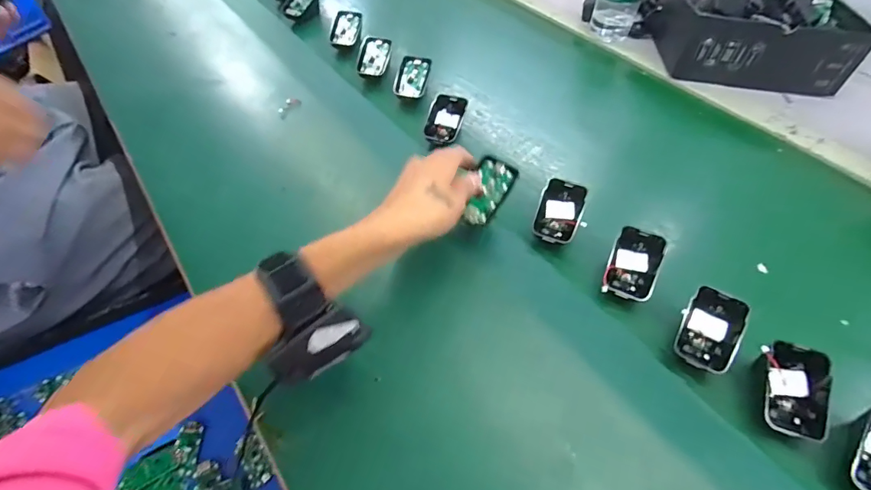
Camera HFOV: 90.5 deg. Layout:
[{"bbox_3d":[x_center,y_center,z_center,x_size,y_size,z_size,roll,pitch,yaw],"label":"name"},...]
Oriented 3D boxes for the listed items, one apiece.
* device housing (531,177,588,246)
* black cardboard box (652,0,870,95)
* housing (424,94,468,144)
[{"bbox_3d":[0.130,-0.035,0.451,0.045,0.013,0.067,19,80,15],"label":"device housing"},{"bbox_3d":[0.481,-0.321,0.654,0.259,0.091,0.179,11,52,7],"label":"black cardboard box"},{"bbox_3d":[0.013,-0.159,0.544,0.043,0.010,0.065,20,81,-8],"label":"housing"}]

